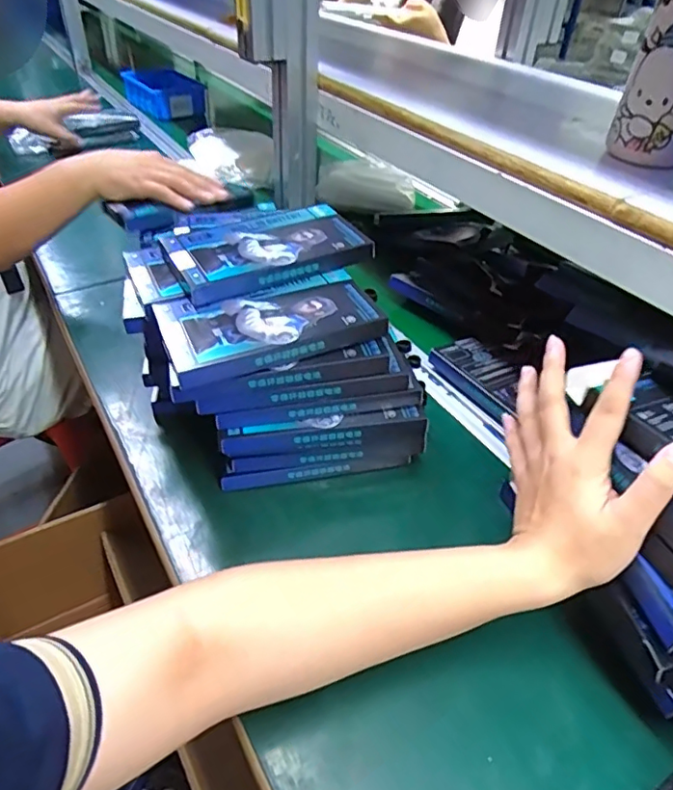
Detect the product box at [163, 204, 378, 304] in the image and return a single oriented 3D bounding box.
[{"bbox_3d":[-0.061,-0.130,0.504,0.166,0.032,0.097,-16,44,-23],"label":"product box"}]

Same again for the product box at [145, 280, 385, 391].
[{"bbox_3d":[-0.050,-0.056,0.439,0.162,0.025,0.085,-11,42,-17],"label":"product box"}]

